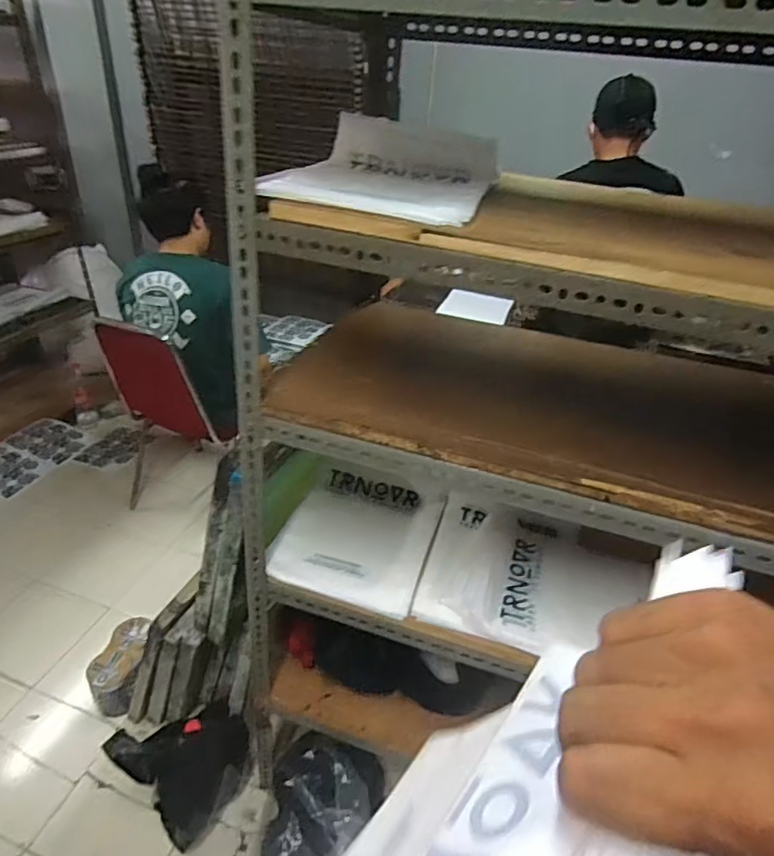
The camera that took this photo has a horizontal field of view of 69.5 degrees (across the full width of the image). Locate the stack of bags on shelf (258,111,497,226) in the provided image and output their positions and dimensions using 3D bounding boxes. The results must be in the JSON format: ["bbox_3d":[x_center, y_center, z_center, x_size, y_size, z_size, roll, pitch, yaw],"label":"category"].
[{"bbox_3d":[0.005,-0.355,0.747,0.262,0.070,0.364,11,33,10],"label":"stack of bags on shelf"}]

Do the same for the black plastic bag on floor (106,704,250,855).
[{"bbox_3d":[-0.438,0.776,1.266,0.151,0.310,0.264,31,41,34],"label":"black plastic bag on floor"}]

